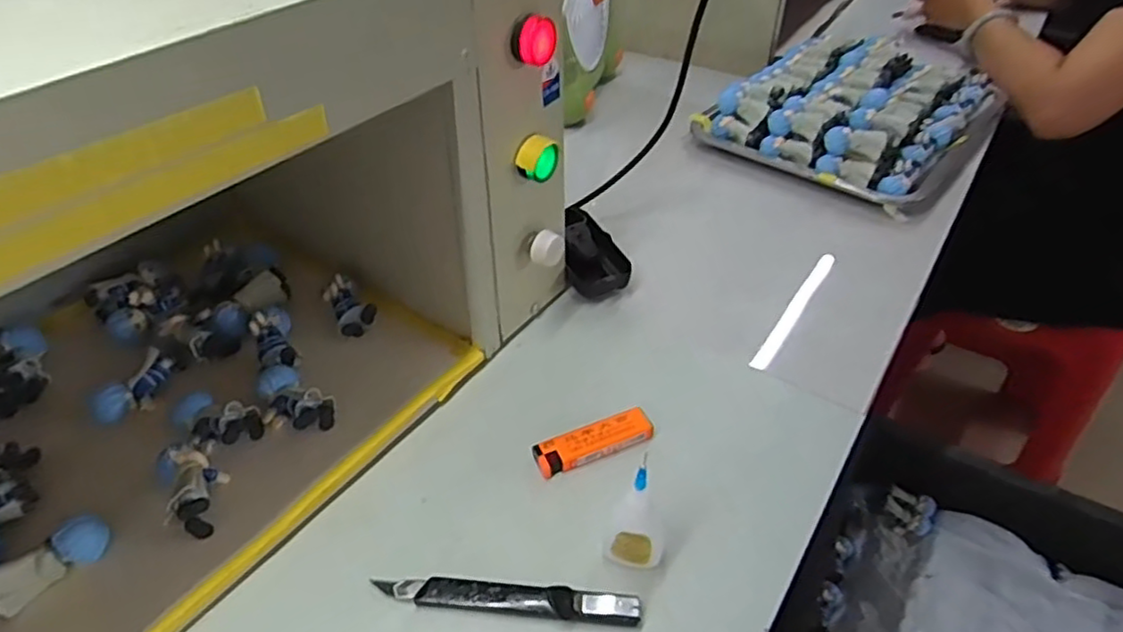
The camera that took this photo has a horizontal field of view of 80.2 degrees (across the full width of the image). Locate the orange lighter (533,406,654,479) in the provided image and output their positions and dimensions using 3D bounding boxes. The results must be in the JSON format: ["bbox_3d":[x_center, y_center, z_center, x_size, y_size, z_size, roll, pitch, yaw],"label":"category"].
[{"bbox_3d":[0.022,0.084,0.444,0.079,0.016,0.022,-16,45,-17],"label":"orange lighter"}]

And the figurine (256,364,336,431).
[{"bbox_3d":[-0.180,0.058,0.445,0.058,0.024,0.035,26,48,26],"label":"figurine"}]

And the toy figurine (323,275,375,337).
[{"bbox_3d":[-0.163,-0.008,0.510,0.027,0.028,0.043,-28,49,-27],"label":"toy figurine"}]

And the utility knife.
[{"bbox_3d":[-0.029,0.155,0.363,0.141,0.008,0.017,3,42,3],"label":"utility knife"}]

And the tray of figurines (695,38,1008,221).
[{"bbox_3d":[0.343,-0.243,0.762,0.249,0.049,0.316,33,52,31],"label":"tray of figurines"}]

